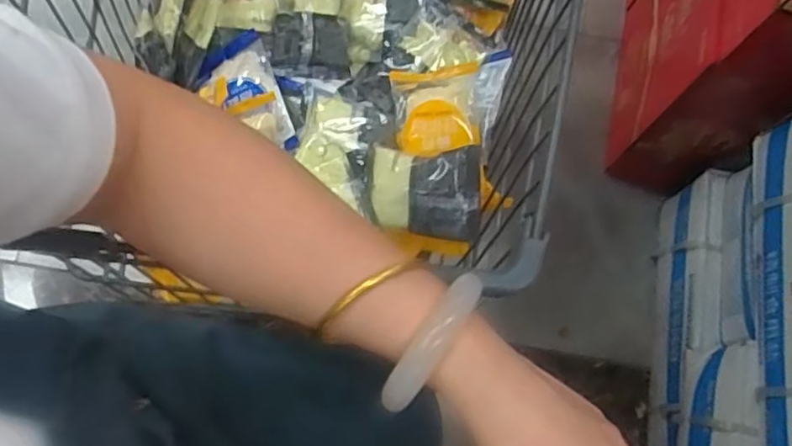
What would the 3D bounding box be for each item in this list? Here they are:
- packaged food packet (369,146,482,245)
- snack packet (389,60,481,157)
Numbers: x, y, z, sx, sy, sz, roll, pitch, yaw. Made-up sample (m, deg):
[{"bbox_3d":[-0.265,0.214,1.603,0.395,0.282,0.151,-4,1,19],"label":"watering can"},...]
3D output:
[{"bbox_3d":[0.023,-0.025,0.524,0.091,0.023,0.066,3,97,18],"label":"packaged food packet"},{"bbox_3d":[0.035,-0.095,0.551,0.069,0.017,0.078,-1,74,-4],"label":"snack packet"}]

